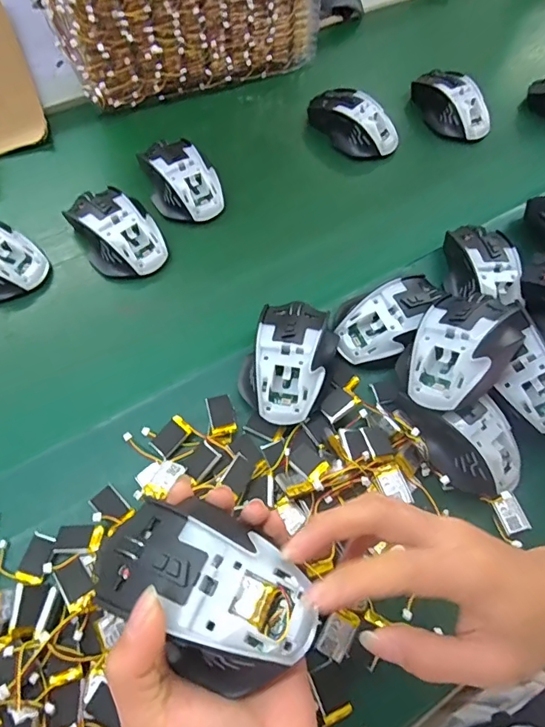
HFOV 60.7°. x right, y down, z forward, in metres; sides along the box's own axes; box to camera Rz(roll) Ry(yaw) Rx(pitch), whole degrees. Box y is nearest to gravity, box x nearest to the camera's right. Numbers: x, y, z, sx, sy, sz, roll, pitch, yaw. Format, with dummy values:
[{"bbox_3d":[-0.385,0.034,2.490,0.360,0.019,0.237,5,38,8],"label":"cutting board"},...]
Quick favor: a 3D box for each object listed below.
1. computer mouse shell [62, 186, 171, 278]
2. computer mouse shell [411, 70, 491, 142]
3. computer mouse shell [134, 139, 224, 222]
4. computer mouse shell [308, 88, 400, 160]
[{"bbox_3d":[-0.152,-0.132,0.462,0.106,0.040,0.080,41,69,15],"label":"computer mouse shell"},{"bbox_3d":[0.217,-0.320,0.579,0.058,0.046,0.112,-26,69,-15],"label":"computer mouse shell"},{"bbox_3d":[-0.096,-0.195,0.495,0.068,0.038,0.095,-23,68,-14],"label":"computer mouse shell"},{"bbox_3d":[0.096,-0.285,0.554,0.108,0.041,0.059,38,68,14],"label":"computer mouse shell"}]

